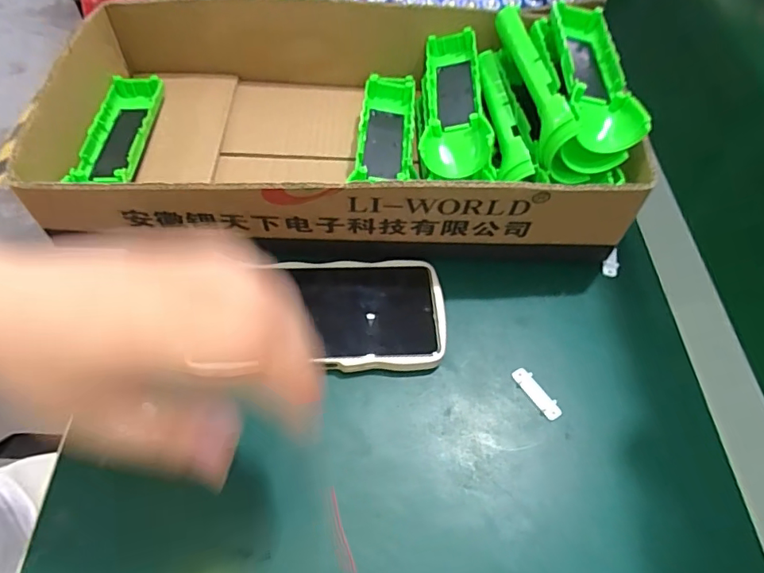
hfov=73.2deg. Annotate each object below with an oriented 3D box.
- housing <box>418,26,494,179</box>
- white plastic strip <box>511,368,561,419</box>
[{"bbox_3d":[0.056,-0.153,0.414,0.047,0.032,0.164,4,55,-1],"label":"housing"},{"bbox_3d":[0.100,0.069,0.331,0.011,0.005,0.038,-28,62,-20],"label":"white plastic strip"}]

